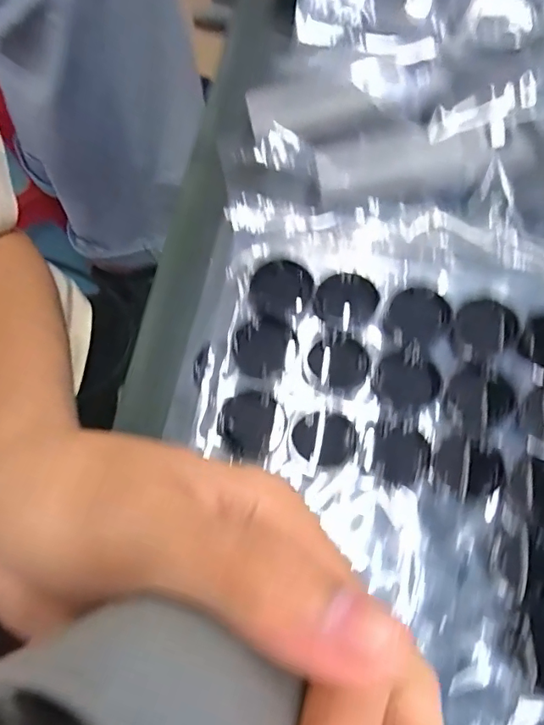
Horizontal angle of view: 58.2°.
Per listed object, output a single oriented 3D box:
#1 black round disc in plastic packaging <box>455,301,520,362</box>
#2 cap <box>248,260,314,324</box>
[{"bbox_3d":[0.101,-0.016,0.228,0.031,0.004,0.027,-9,75,-8],"label":"black round disc in plastic packaging"},{"bbox_3d":[0.004,-0.034,0.233,0.029,0.004,0.031,16,73,-1],"label":"cap"}]

